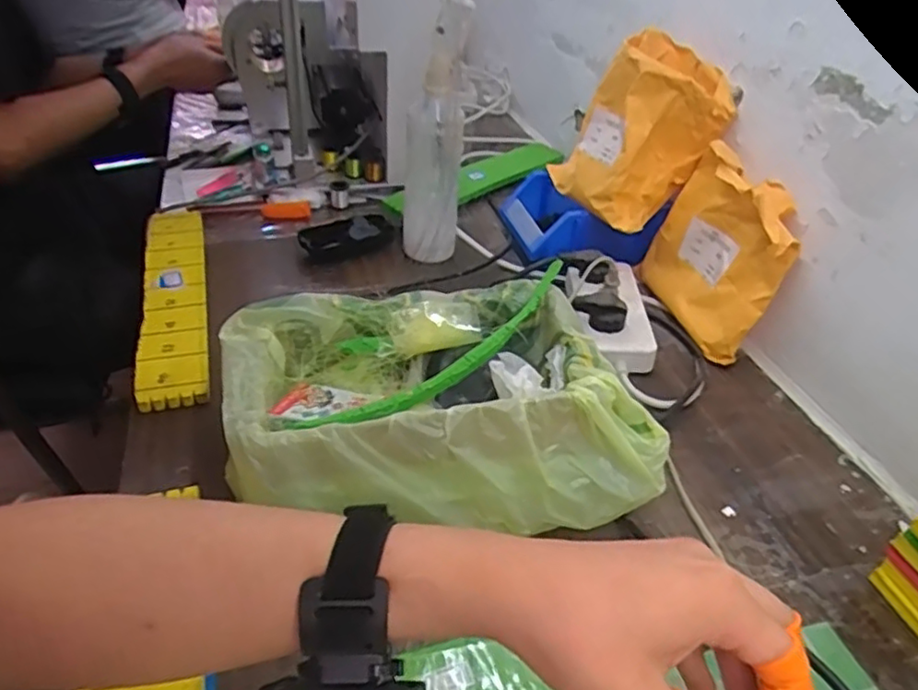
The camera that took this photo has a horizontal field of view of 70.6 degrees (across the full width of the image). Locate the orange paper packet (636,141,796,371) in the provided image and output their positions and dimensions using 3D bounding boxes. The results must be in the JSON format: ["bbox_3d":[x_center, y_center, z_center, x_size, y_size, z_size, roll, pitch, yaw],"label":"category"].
[{"bbox_3d":[0.262,-0.092,0.663,0.053,0.166,0.169,-5,39,-13],"label":"orange paper packet"}]

